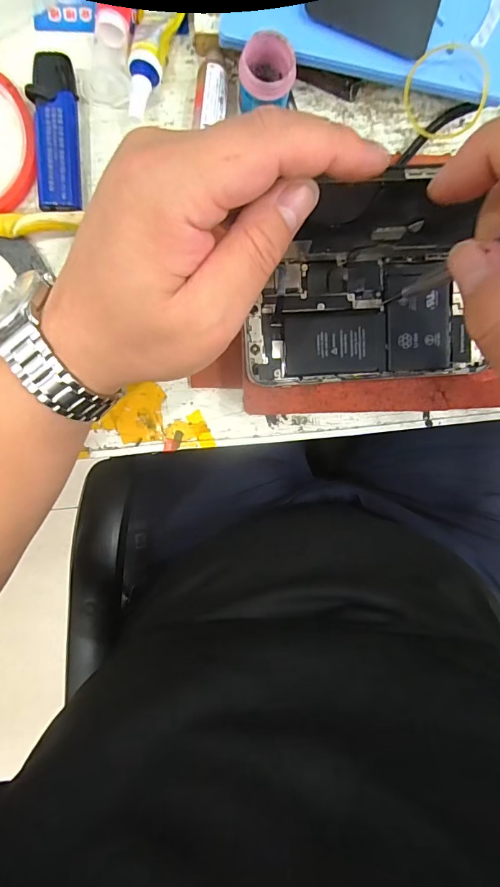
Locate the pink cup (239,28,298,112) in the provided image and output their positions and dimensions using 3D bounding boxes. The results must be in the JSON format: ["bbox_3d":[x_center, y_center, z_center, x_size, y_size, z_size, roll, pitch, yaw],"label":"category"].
[{"bbox_3d":[0.008,-0.206,0.247,0.030,0.034,0.030,0,94,-4],"label":"pink cup"}]

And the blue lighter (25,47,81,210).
[{"bbox_3d":[-0.112,-0.180,0.249,0.026,0.013,0.083,-5,94,-3],"label":"blue lighter"}]

